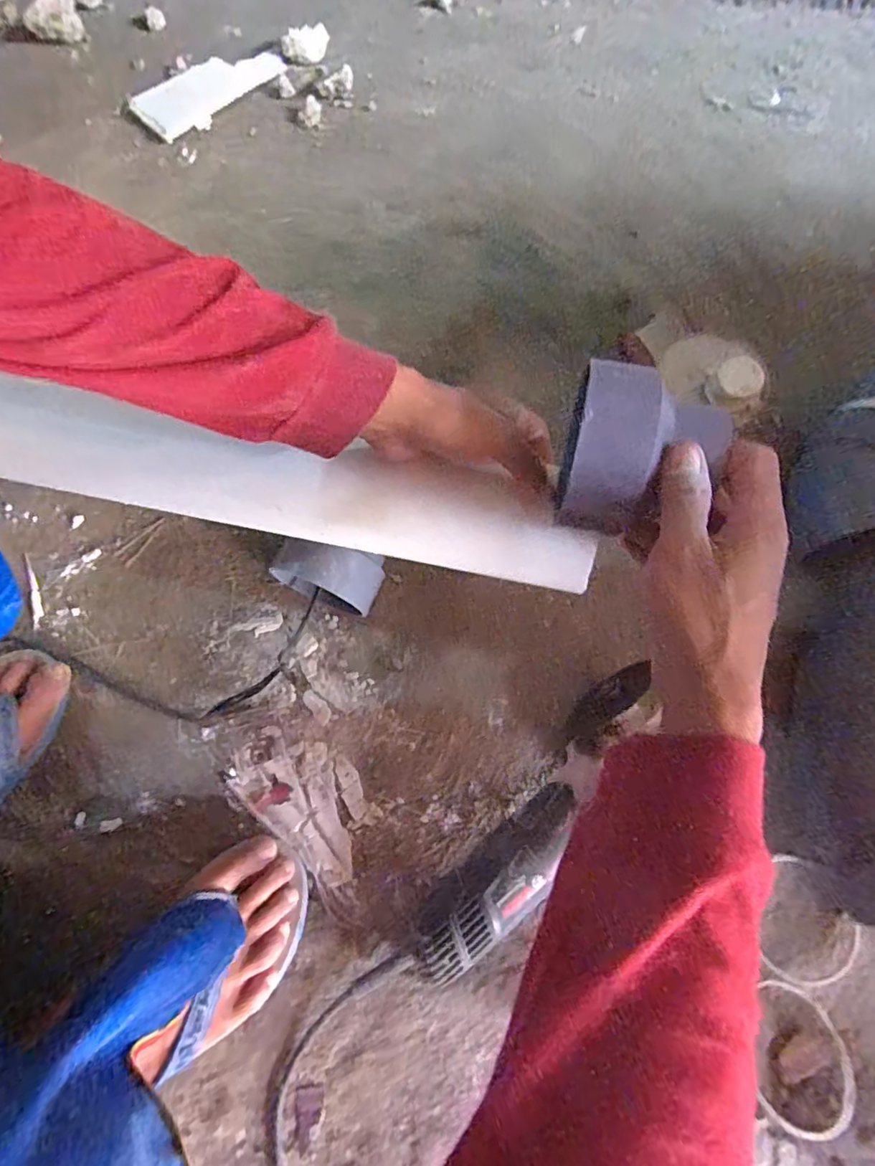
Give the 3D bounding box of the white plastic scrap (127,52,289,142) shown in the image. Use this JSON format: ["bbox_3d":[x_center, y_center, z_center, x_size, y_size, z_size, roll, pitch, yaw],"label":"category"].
[{"bbox_3d":[-0.327,-0.715,0.769,0.093,0.028,0.209,37,76,14],"label":"white plastic scrap"}]

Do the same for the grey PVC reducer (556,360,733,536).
[{"bbox_3d":[0.105,-0.066,0.285,0.075,0.065,0.070,20,73,9],"label":"grey PVC reducer"}]

